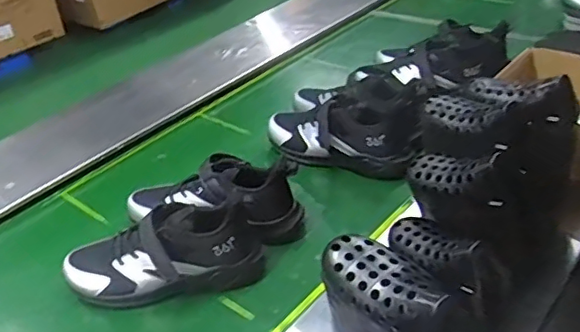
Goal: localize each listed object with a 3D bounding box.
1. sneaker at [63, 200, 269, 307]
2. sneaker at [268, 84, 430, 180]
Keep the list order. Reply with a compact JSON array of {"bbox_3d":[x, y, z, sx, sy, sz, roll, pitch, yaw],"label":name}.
[{"bbox_3d":[-0.176,0.120,0.798,0.271,0.107,0.093,-12,36,-6],"label":"sneaker"},{"bbox_3d":[0.089,-0.070,1.011,0.282,0.144,0.094,9,39,22],"label":"sneaker"}]

